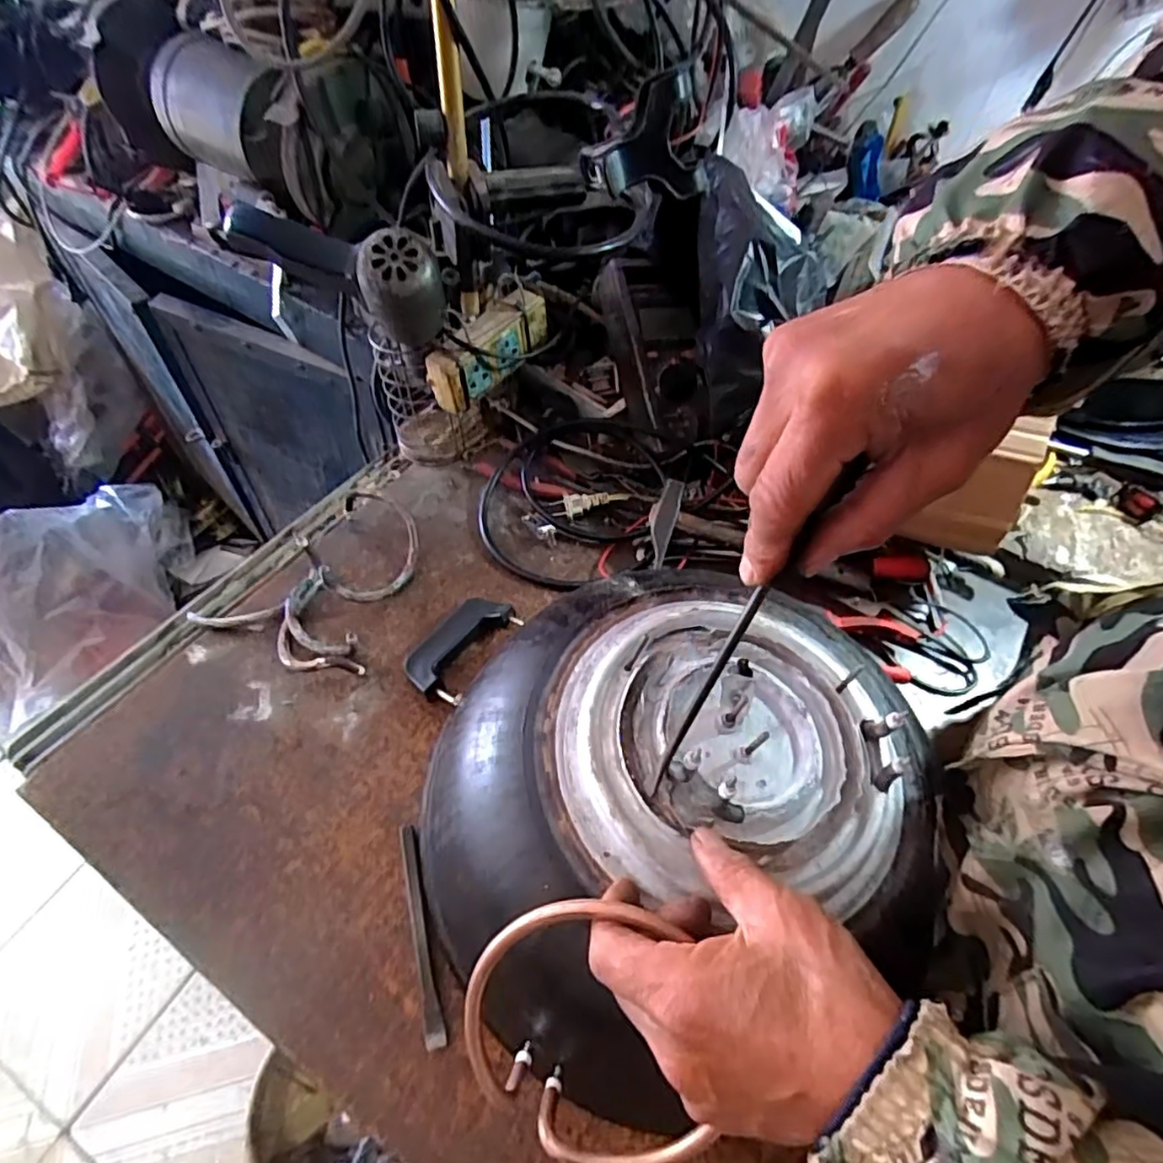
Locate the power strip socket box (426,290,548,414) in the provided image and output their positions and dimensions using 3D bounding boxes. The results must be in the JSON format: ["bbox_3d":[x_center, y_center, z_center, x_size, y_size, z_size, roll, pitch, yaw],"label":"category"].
[{"bbox_3d":[-0.085,-0.217,0.595,0.044,0.065,0.132,31,59,16],"label":"power strip socket box"}]

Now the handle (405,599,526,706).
[{"bbox_3d":[-0.099,0.054,0.537,0.062,0.022,0.104,27,58,13],"label":"handle"}]

